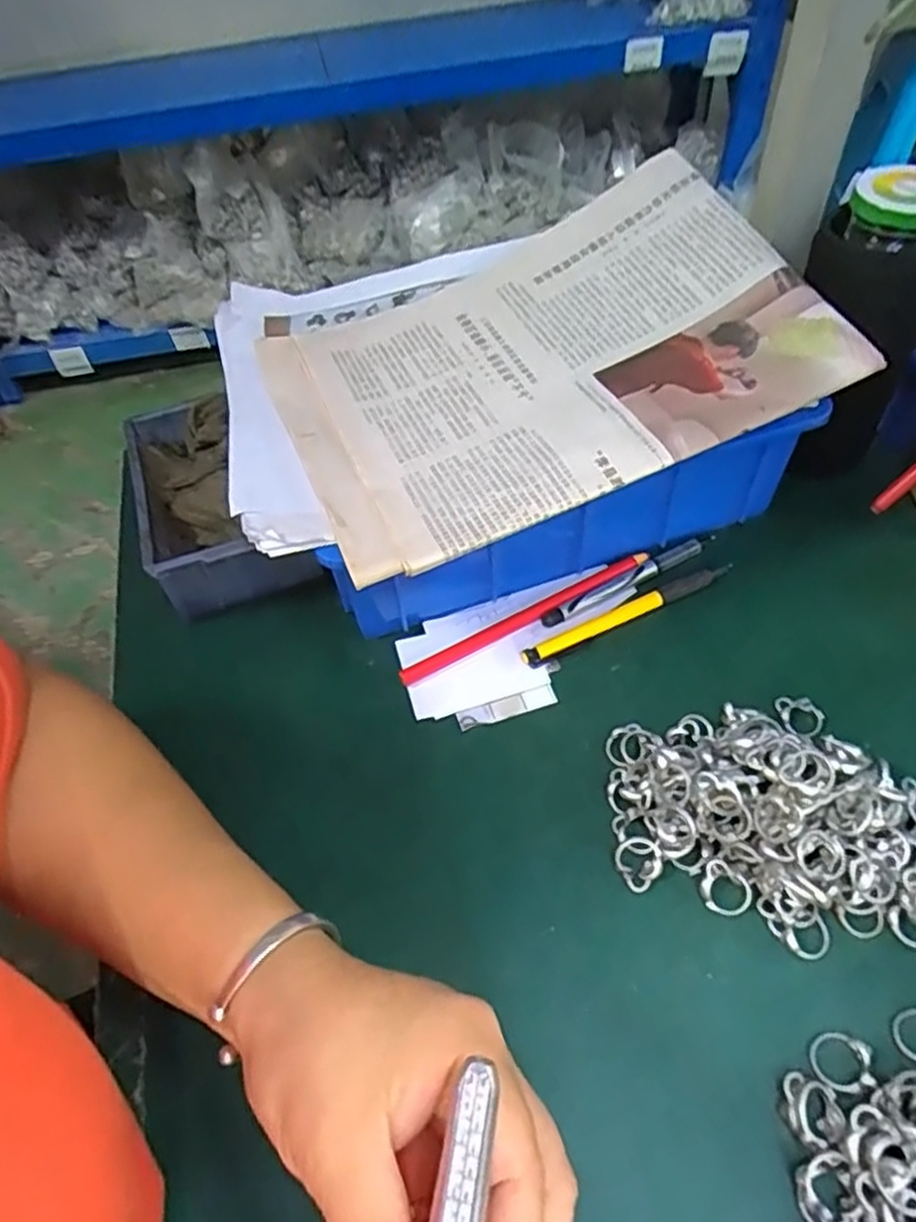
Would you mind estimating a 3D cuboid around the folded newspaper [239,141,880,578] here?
[{"bbox_3d":[0.039,-0.149,0.400,0.277,0.058,0.220,-21,53,-10],"label":"folded newspaper"}]

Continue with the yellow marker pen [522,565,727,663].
[{"bbox_3d":[0.098,0.001,0.420,0.135,0.007,0.010,-22,54,-12],"label":"yellow marker pen"}]

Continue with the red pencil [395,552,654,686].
[{"bbox_3d":[0.041,0.004,0.419,0.162,0.009,0.011,-25,54,-14],"label":"red pencil"}]

